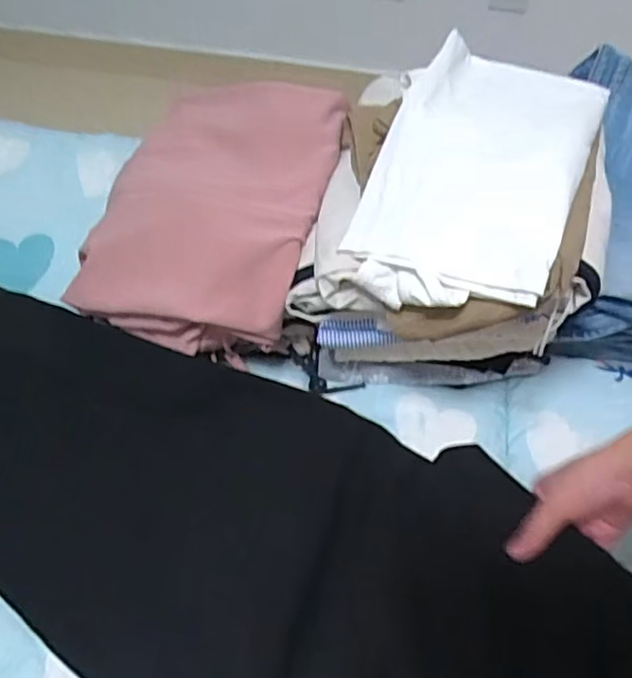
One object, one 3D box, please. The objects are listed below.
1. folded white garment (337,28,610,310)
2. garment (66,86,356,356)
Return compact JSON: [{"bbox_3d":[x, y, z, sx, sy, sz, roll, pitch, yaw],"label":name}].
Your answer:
[{"bbox_3d":[0.145,-0.150,0.571,0.174,0.062,0.276,22,62,12],"label":"folded white garment"},{"bbox_3d":[-0.113,-0.158,0.695,0.244,0.110,0.326,16,61,8],"label":"garment"}]

